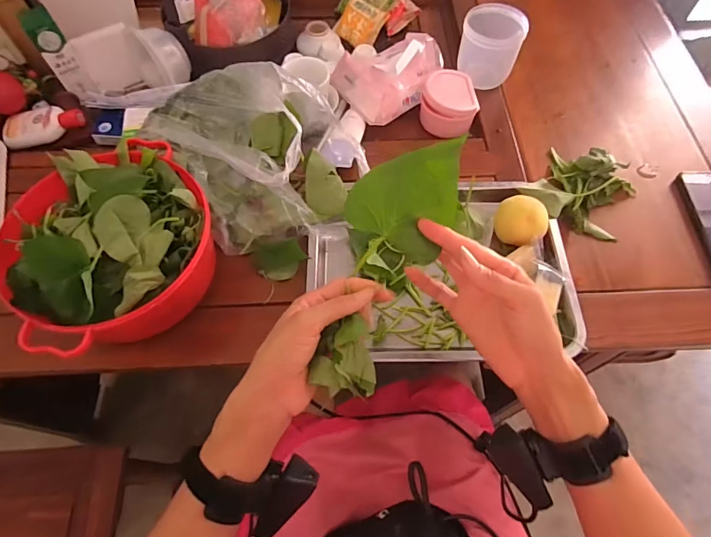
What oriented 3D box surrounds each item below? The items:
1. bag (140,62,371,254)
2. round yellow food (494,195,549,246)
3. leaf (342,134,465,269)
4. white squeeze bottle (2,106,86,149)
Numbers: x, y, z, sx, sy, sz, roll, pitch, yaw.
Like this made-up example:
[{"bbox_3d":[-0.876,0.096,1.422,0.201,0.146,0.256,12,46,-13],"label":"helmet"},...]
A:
[{"bbox_3d":[-0.119,-0.151,0.543,0.210,0.136,0.252,-36,68,-17],"label":"bag"},{"bbox_3d":[0.200,-0.054,0.535,0.060,0.052,0.052,33,67,16],"label":"round yellow food"},{"bbox_3d":[0.048,-0.064,0.362,0.087,0.006,0.099,32,104,4],"label":"leaf"},{"bbox_3d":[-0.477,-0.217,0.665,0.124,0.043,0.049,-5,63,-3],"label":"white squeeze bottle"}]

